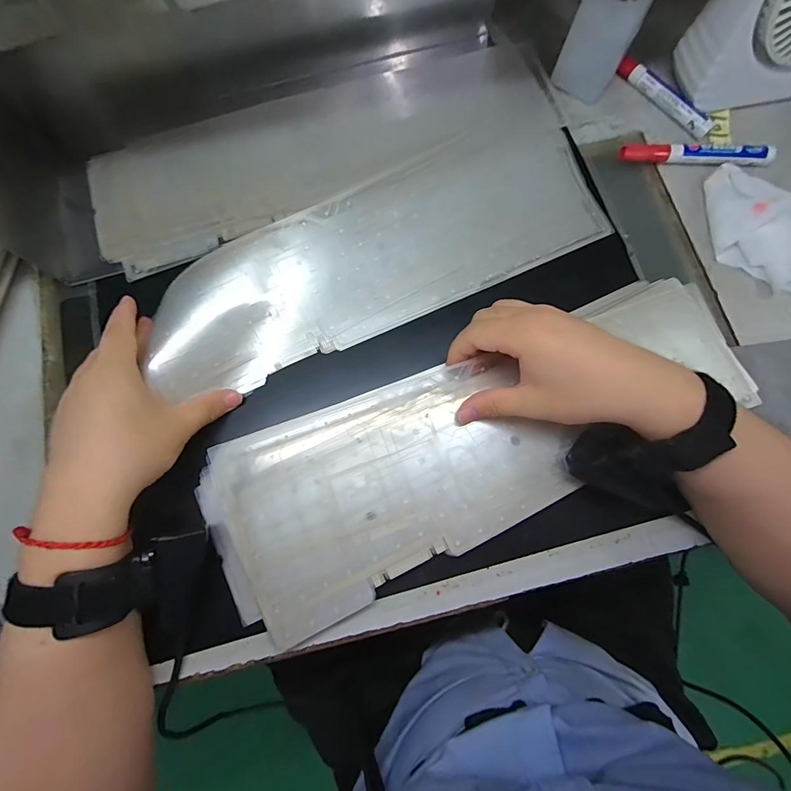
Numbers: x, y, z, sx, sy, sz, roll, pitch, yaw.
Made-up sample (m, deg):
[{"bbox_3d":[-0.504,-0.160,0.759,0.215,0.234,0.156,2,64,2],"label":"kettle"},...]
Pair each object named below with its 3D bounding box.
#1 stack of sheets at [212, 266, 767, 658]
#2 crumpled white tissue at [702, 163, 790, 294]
[{"bbox_3d":[0.066,0.032,0.315,0.436,0.031,0.140,-25,77,-5],"label":"stack of sheets"},{"bbox_3d":[0.346,-0.149,0.361,0.138,0.021,0.088,32,76,7],"label":"crumpled white tissue"}]

